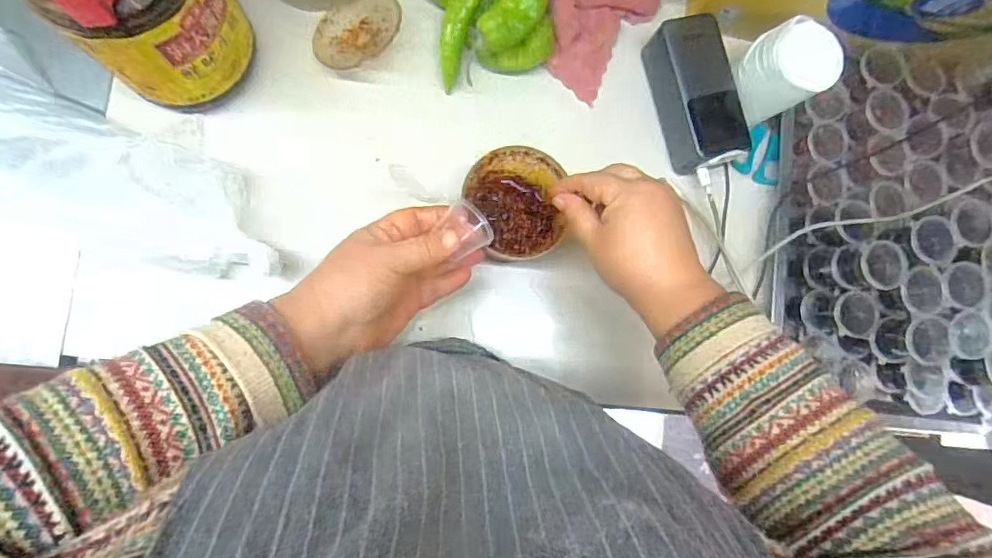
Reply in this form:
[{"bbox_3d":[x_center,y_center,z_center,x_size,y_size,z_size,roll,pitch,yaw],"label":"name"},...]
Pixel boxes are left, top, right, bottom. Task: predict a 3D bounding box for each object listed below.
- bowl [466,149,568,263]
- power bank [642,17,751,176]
[{"bbox_3d":[0.014,-0.059,0.439,0.078,0.061,0.084,1,85,-7],"label":"bowl"},{"bbox_3d":[0.179,-0.167,0.478,0.059,0.053,0.127,-12,87,-8],"label":"power bank"}]

